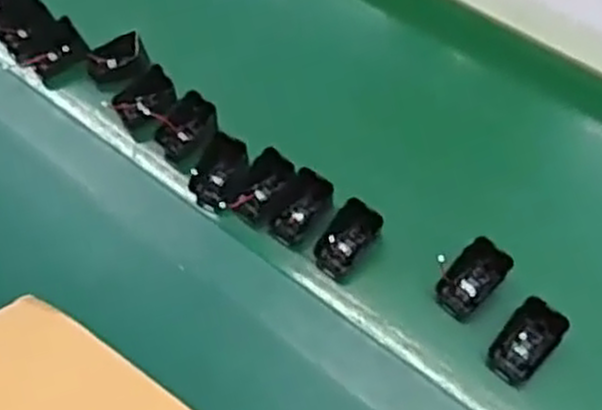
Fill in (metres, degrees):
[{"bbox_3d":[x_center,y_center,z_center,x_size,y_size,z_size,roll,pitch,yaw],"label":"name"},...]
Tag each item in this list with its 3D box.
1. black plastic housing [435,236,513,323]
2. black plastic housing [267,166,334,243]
[{"bbox_3d":[0.159,0.069,0.720,0.069,0.039,0.044,-39,64,-18],"label":"black plastic housing"},{"bbox_3d":[0.001,0.002,0.766,0.044,0.033,0.064,36,67,23],"label":"black plastic housing"}]

